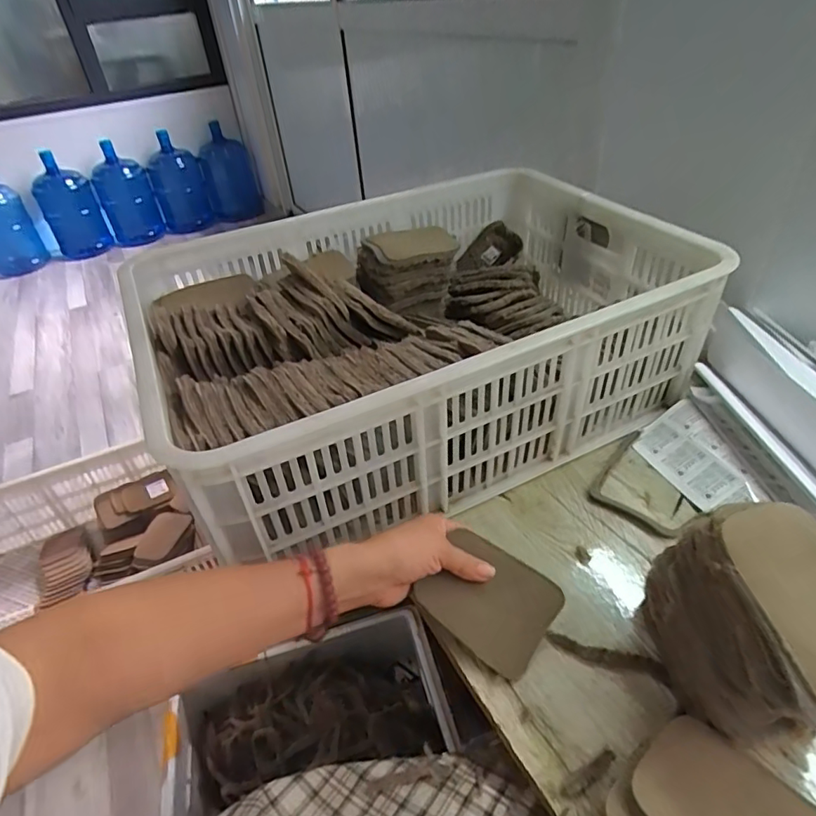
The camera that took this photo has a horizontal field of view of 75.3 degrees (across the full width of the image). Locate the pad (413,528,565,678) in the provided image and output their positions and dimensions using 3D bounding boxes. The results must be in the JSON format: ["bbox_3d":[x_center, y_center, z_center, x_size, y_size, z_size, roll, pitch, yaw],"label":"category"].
[{"bbox_3d":[0.070,0.166,0.458,0.107,0.004,0.085,33,72,10],"label":"pad"}]

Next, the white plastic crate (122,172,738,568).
[{"bbox_3d":[0.017,-0.101,0.678,0.608,0.203,0.448,-21,39,-17],"label":"white plastic crate"}]

